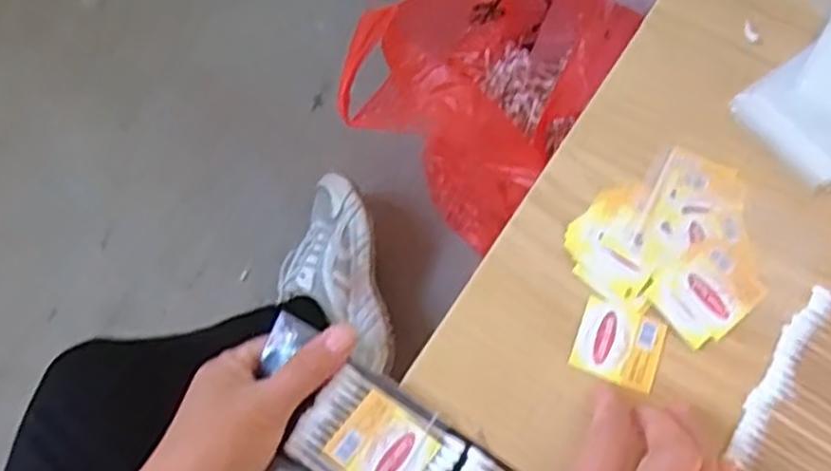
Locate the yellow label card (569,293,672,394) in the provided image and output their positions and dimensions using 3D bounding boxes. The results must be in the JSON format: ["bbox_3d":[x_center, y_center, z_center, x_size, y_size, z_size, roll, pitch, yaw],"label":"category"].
[{"bbox_3d":[0.105,0.056,0.387,0.042,0.004,0.040,20,72,7],"label":"yellow label card"}]

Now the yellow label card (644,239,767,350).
[{"bbox_3d":[0.153,0.030,0.399,0.055,0.004,0.042,-37,78,-16],"label":"yellow label card"}]

